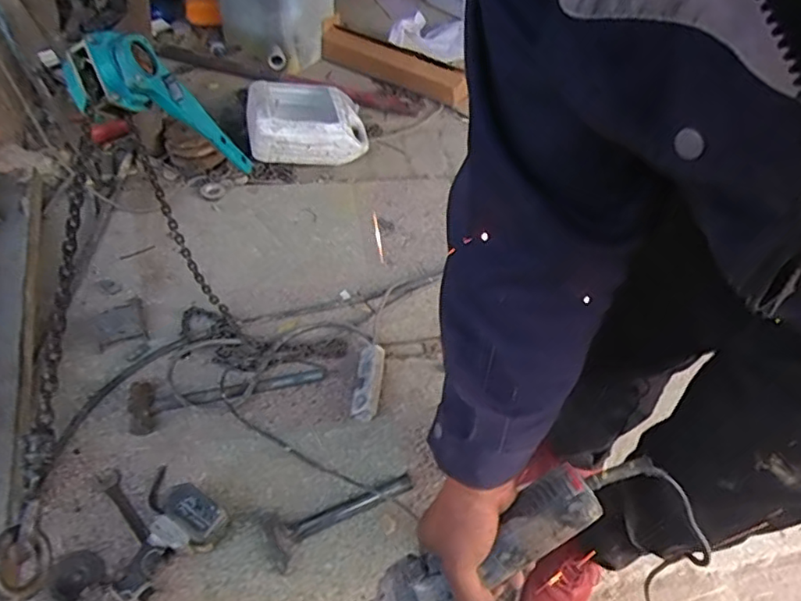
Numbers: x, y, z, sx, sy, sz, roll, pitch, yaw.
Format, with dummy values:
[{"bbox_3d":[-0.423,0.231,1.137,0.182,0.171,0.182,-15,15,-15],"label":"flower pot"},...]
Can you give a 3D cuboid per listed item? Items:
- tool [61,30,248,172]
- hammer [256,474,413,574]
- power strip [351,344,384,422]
[{"bbox_3d":[-0.379,-0.308,1.011,0.125,0.353,0.101,-34,57,18],"label":"tool"},{"bbox_3d":[-0.120,0.392,1.141,0.287,0.028,0.101,-24,60,-20],"label":"hammer"},{"bbox_3d":[-0.069,0.177,1.290,0.058,0.049,0.176,8,51,0],"label":"power strip"}]

